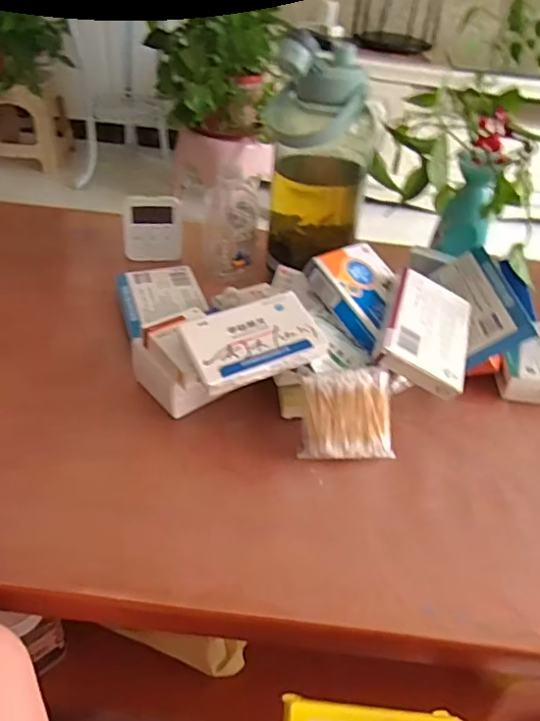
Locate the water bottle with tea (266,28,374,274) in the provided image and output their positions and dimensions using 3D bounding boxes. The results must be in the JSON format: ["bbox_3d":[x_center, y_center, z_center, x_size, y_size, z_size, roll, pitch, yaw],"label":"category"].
[{"bbox_3d":[0.055,-0.225,0.649,0.113,0.240,0.120,6,40,1],"label":"water bottle with tea"}]

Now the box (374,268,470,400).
[{"bbox_3d":[0.146,-0.030,0.538,0.081,0.016,0.123,27,52,-5],"label":"box"}]

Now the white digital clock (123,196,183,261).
[{"bbox_3d":[-0.153,-0.173,0.751,0.073,0.081,0.018,-3,27,-12],"label":"white digital clock"}]

